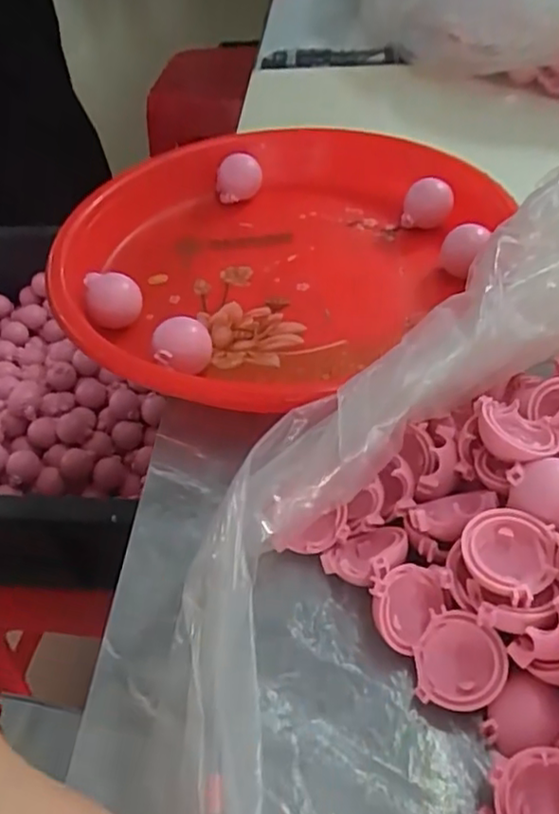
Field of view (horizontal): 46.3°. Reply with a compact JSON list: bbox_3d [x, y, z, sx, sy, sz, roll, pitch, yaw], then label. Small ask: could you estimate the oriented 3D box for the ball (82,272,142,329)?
[{"bbox_3d":[-0.087,-0.054,0.344,0.028,0.028,0.023,-17,49,-11],"label":"ball"}]

